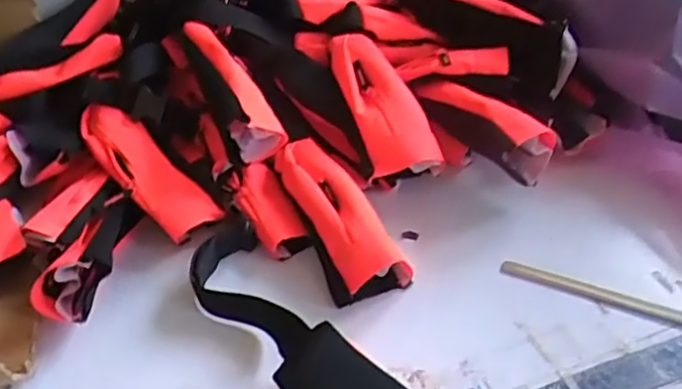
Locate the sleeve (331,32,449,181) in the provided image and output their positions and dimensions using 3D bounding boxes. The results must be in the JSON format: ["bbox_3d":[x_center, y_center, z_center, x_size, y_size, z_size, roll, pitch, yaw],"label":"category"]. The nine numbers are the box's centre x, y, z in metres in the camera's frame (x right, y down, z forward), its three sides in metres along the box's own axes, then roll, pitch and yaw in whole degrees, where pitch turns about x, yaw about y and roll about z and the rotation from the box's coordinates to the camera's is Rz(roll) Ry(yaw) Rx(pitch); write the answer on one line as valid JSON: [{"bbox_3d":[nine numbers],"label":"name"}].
[{"bbox_3d":[0.054,-0.122,0.835,0.096,0.042,0.223,-14,57,-12],"label":"sleeve"}]

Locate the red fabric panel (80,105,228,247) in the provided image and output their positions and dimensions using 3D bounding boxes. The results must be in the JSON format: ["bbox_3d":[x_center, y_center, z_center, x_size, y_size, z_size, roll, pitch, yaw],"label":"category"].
[{"bbox_3d":[-0.234,-0.033,0.767,0.207,0.033,0.077,45,55,10],"label":"red fabric panel"}]

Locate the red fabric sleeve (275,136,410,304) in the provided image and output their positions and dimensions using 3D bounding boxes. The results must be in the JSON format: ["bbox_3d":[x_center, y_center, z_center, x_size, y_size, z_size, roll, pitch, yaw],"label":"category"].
[{"bbox_3d":[-0.008,0.022,0.749,0.080,0.068,0.216,-19,43,-17],"label":"red fabric sleeve"}]

